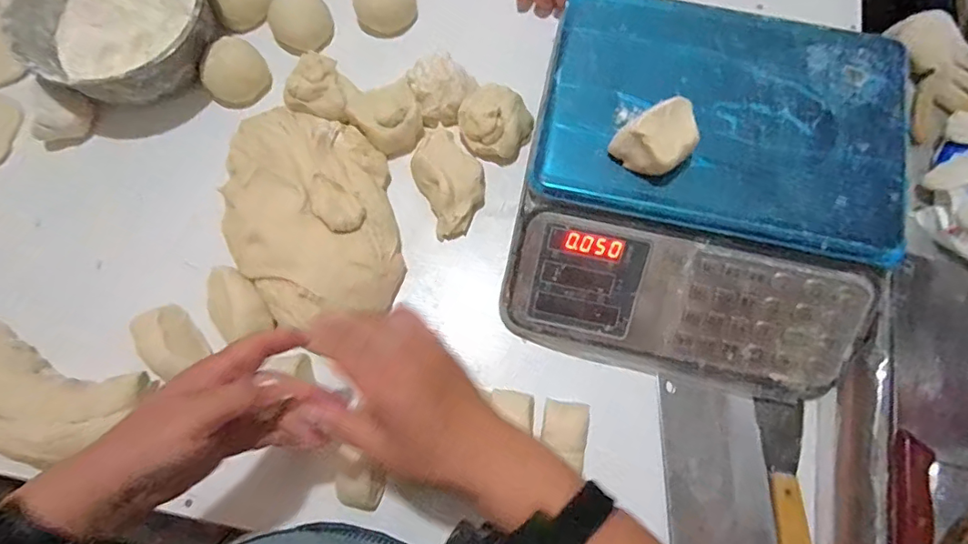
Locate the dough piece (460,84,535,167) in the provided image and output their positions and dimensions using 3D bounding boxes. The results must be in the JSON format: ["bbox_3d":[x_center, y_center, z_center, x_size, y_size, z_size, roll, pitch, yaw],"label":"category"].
[{"bbox_3d":[0.013,-0.164,0.564,0.077,0.043,0.074,0,74,-1],"label":"dough piece"}]

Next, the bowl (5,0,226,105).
[{"bbox_3d":[-0.393,-0.272,0.579,0.188,0.073,0.193,41,77,10],"label":"bowl"}]

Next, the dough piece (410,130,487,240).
[{"bbox_3d":[-0.036,-0.098,0.551,0.065,0.032,0.115,-21,75,-7],"label":"dough piece"}]

